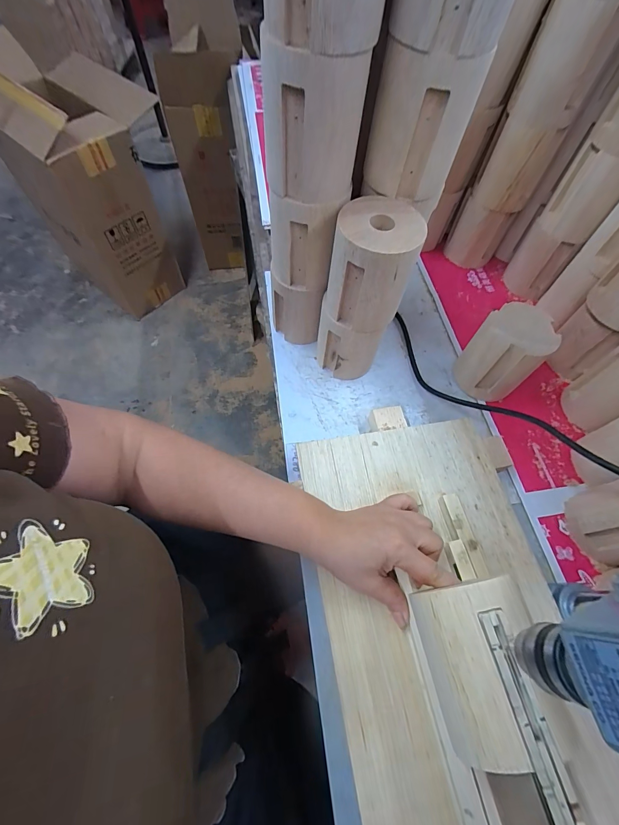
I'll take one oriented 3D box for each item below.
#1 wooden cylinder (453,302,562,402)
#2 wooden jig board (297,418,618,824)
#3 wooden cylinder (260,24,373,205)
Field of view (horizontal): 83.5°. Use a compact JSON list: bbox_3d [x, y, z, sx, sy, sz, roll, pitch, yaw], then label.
[{"bbox_3d":[0.237,-0.070,0.431,0.073,0.105,0.076,1,63,-1],"label":"wooden cylinder"},{"bbox_3d":[0.123,0.190,0.300,0.205,0.023,0.393,-9,63,-6],"label":"wooden jig board"},{"bbox_3d":[0.002,-0.252,0.294,0.081,0.096,0.084,-3,63,-3],"label":"wooden cylinder"}]

